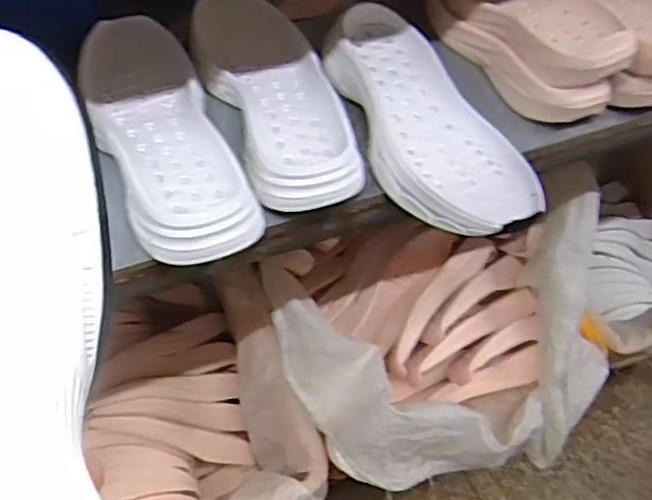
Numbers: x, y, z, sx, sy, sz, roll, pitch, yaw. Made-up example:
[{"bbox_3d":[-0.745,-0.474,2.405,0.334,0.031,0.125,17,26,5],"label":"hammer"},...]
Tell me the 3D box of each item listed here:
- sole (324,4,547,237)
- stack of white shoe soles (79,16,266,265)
[{"bbox_3d":[0.088,-0.122,0.607,0.121,0.040,0.284,-22,57,-20],"label":"sole"},{"bbox_3d":[-0.148,-0.109,0.579,0.100,0.035,0.280,-17,56,-17],"label":"stack of white shoe soles"}]

